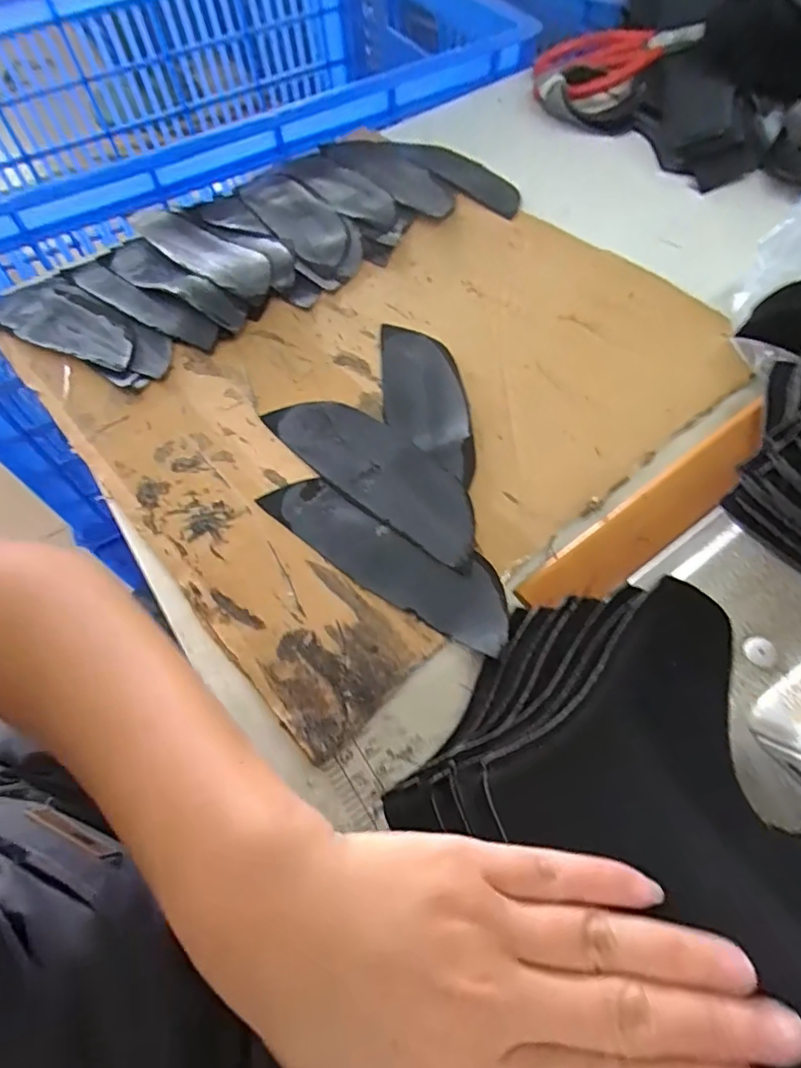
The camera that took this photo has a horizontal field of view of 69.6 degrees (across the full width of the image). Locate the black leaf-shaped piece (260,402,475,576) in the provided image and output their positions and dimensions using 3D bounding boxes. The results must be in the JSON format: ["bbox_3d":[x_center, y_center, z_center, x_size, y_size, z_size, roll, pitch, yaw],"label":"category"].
[{"bbox_3d":[-0.013,-0.038,0.322,0.148,0.004,0.050,36,68,22],"label":"black leaf-shaped piece"}]

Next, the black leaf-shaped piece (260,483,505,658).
[{"bbox_3d":[-0.007,0.008,0.295,0.145,0.004,0.040,30,66,19],"label":"black leaf-shaped piece"}]

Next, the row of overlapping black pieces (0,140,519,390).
[{"bbox_3d":[-0.102,-0.220,0.427,0.366,0.018,0.160,-32,63,-14],"label":"row of overlapping black pieces"}]

